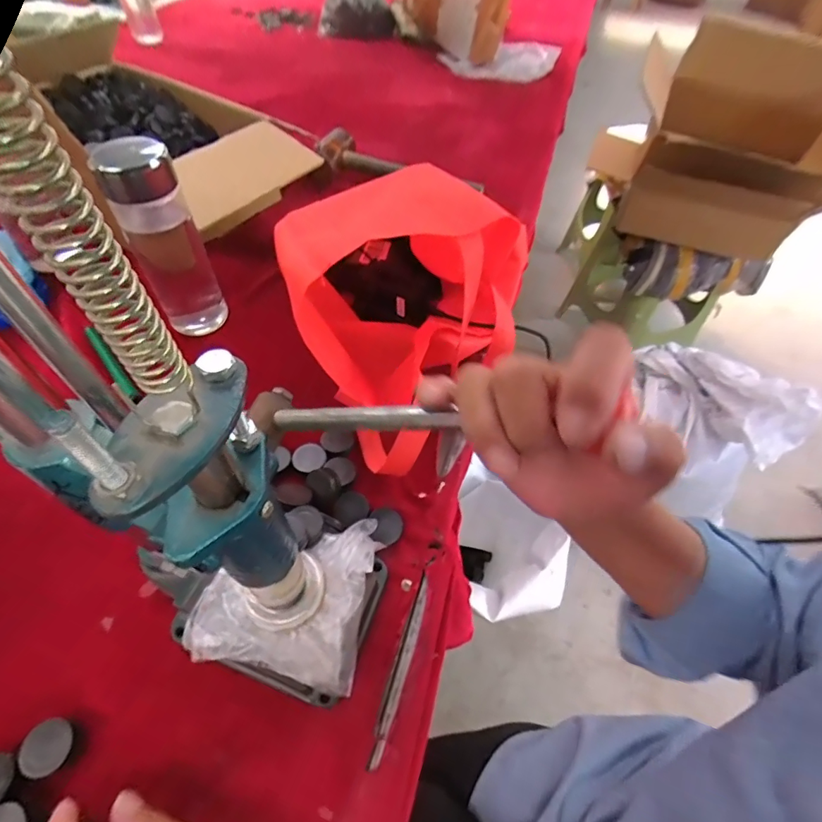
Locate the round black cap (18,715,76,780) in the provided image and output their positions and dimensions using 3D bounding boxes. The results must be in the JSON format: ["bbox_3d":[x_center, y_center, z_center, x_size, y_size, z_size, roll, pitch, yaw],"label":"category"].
[{"bbox_3d":[-0.251,0.233,0.314,0.028,0.016,0.032,8,52,2],"label":"round black cap"}]

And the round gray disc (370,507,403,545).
[{"bbox_3d":[-0.021,0.103,0.407,0.029,0.006,0.032,13,58,-14],"label":"round gray disc"}]

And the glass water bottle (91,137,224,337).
[{"bbox_3d":[-0.248,-0.165,0.470,0.062,0.199,0.058,-2,53,-6],"label":"glass water bottle"}]

